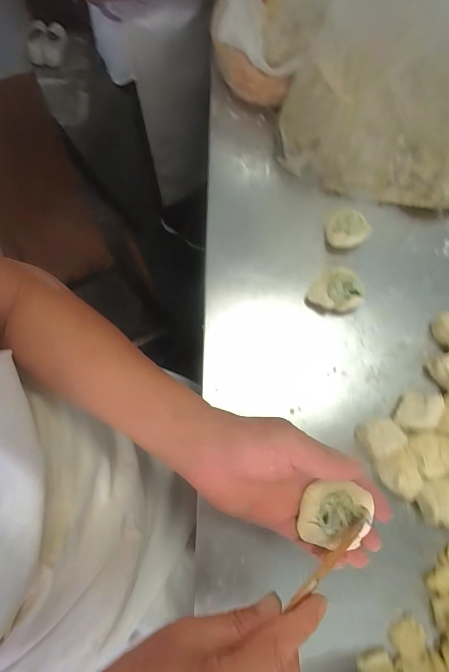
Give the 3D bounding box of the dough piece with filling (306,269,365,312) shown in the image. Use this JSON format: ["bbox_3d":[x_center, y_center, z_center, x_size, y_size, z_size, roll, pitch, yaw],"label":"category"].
[{"bbox_3d":[0.135,-0.057,0.429,0.060,0.024,0.053,21,74,6],"label":"dough piece with filling"}]

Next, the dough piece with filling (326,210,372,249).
[{"bbox_3d":[0.154,-0.134,0.452,0.054,0.017,0.044,-27,75,-8],"label":"dough piece with filling"}]

